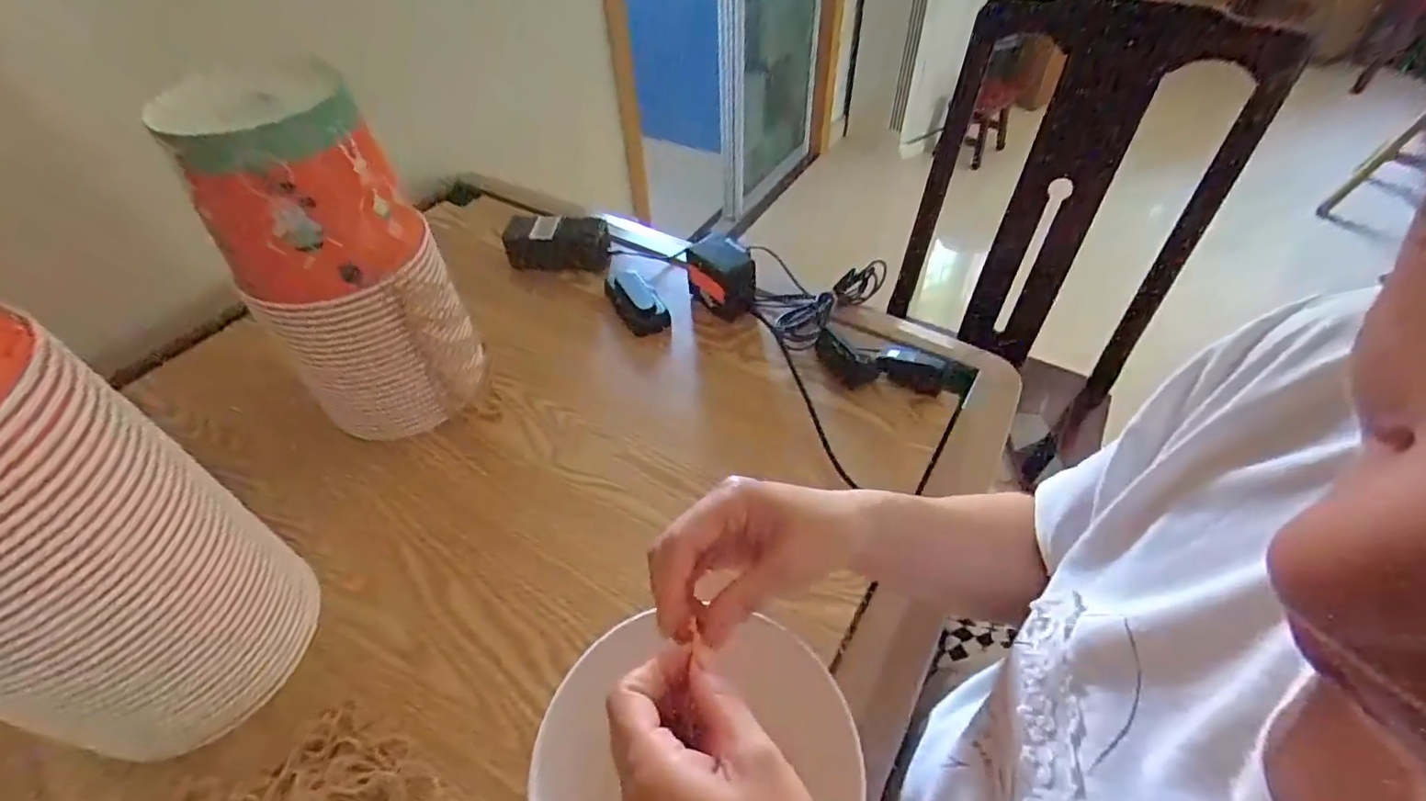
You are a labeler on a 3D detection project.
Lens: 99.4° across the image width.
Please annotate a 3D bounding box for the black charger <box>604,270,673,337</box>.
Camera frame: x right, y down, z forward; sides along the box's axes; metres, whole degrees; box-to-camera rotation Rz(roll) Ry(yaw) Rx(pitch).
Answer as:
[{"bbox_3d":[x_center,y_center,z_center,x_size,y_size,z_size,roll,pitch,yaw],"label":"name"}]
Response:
[{"bbox_3d":[-0.097,-0.126,0.757,0.054,0.024,0.115,-25,52,-19],"label":"black charger"}]

